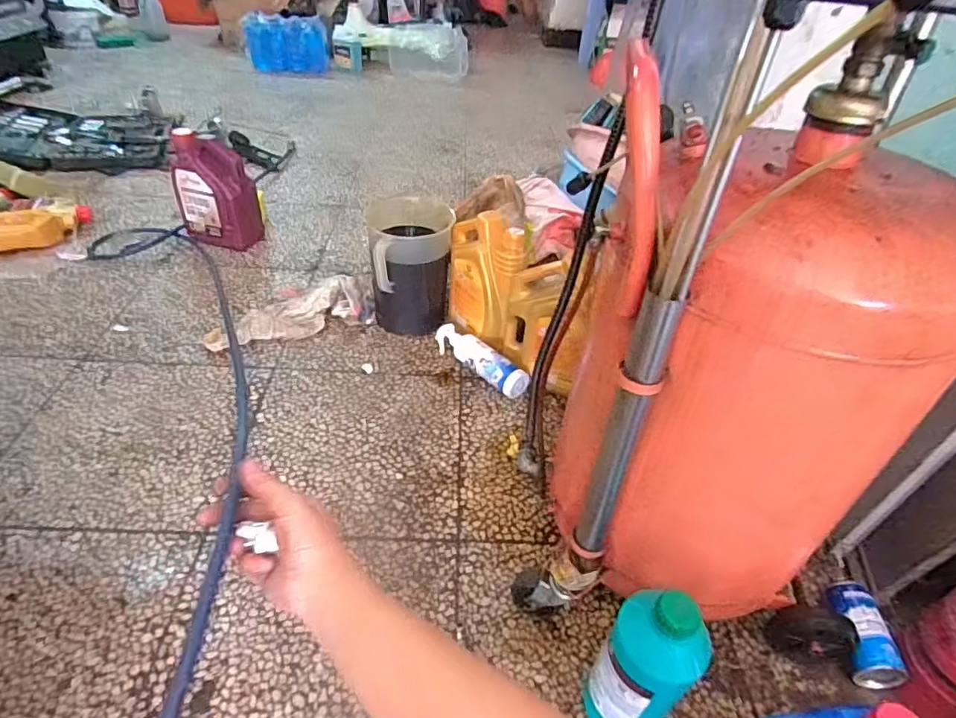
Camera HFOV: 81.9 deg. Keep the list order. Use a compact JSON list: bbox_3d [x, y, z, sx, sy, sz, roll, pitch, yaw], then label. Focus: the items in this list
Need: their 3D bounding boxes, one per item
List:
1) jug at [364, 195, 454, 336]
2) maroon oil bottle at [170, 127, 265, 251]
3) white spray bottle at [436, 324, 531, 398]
[{"bbox_3d":[-0.152,-0.197,1.235,0.177,0.278,0.163,1,42,-6],"label":"jug"},{"bbox_3d":[-0.693,-0.435,1.452,0.189,0.268,0.109,16,42,10],"label":"maroon oil bottle"},{"bbox_3d":[0.001,-0.002,1.188,0.057,0.070,0.263,-30,53,-34],"label":"white spray bottle"}]

